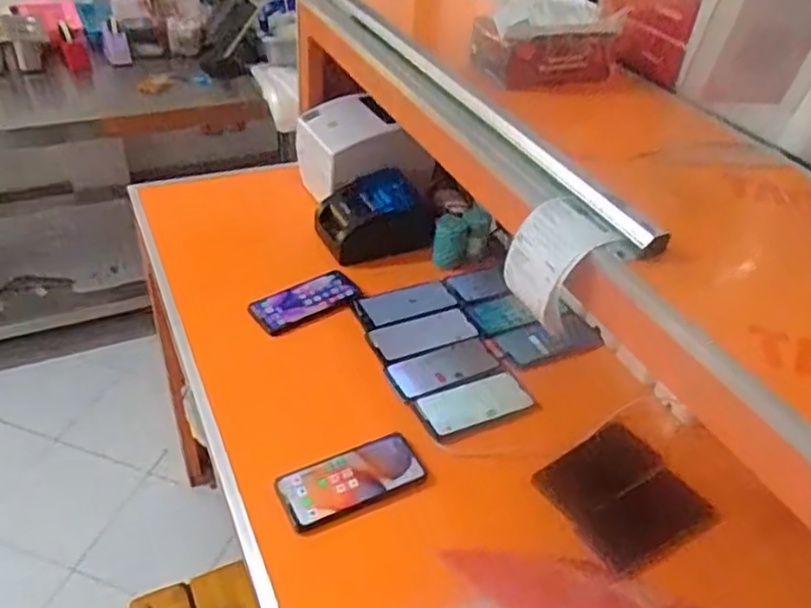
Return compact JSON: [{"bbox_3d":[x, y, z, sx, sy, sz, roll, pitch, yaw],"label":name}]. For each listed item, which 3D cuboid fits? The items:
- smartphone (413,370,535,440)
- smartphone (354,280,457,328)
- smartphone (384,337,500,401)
[{"bbox_3d":[0.090,0.134,0.939,0.154,0.015,0.069,-12,42,-20],"label":"smartphone"},{"bbox_3d":[0.003,-0.002,1.105,0.153,0.004,0.076,-15,43,-23],"label":"smartphone"},{"bbox_3d":[0.053,0.090,0.994,0.163,0.007,0.077,-18,44,-25],"label":"smartphone"}]

